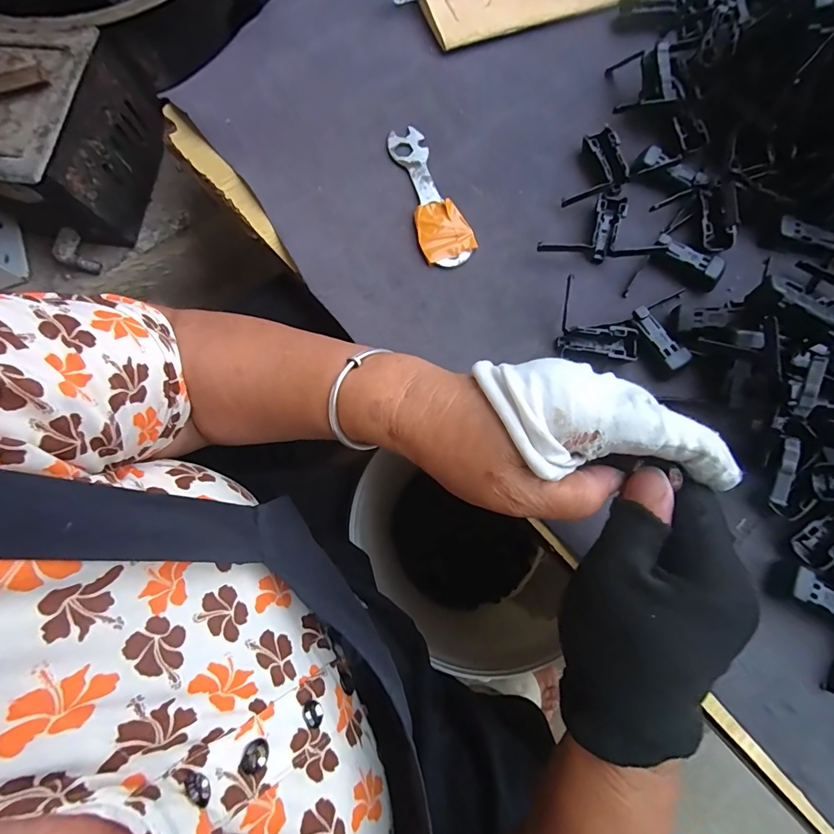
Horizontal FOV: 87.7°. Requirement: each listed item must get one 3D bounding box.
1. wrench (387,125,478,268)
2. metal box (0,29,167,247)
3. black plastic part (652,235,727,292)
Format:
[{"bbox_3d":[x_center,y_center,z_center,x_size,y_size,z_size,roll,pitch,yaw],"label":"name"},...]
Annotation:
[{"bbox_3d":[0.006,-0.165,0.321,0.037,0.008,0.123,-22,76,-4],"label":"wrench"},{"bbox_3d":[-0.328,-0.247,0.389,0.124,0.114,0.158,9,78,5],"label":"metal box"},{"bbox_3d":[0.186,-0.106,0.299,0.046,0.015,0.018,32,79,9],"label":"black plastic part"}]

